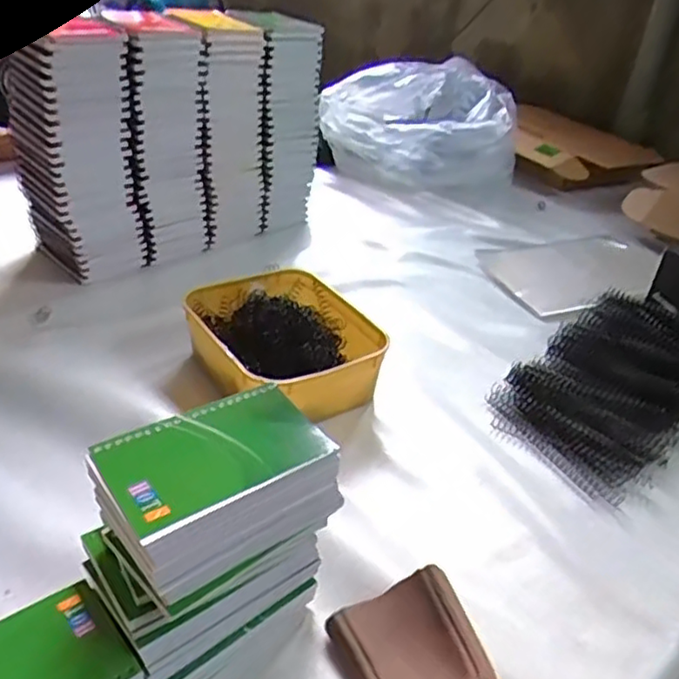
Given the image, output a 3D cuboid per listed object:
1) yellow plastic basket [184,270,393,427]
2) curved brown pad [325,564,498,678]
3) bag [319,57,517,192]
[{"bbox_3d":[-0.060,0.007,0.690,0.170,0.079,0.209,-16,37,-31],"label":"yellow plastic basket"},{"bbox_3d":[0.048,0.201,0.428,0.082,0.027,0.089,-10,34,-23],"label":"curved brown pad"},{"bbox_3d":[0.155,-0.398,1.251,0.352,0.181,0.260,13,32,13],"label":"bag"}]

